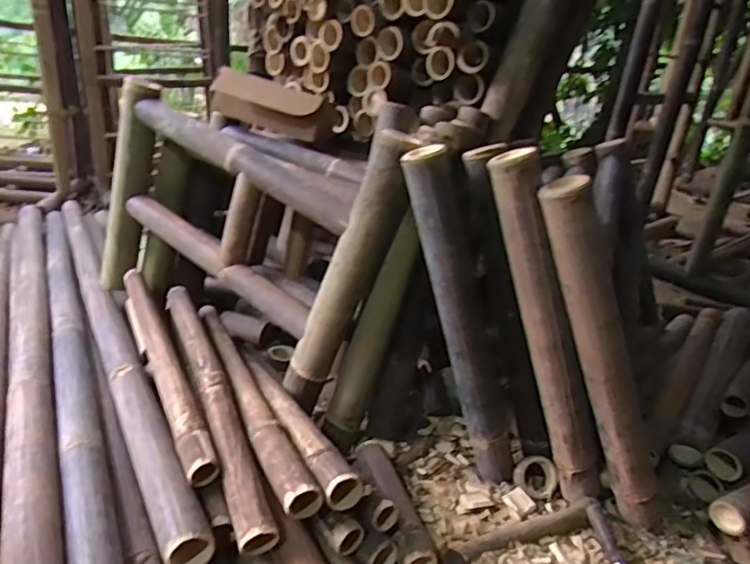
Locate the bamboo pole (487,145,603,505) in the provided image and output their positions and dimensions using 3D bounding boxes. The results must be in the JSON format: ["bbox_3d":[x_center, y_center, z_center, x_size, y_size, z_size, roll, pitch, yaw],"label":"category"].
[{"bbox_3d":[0.286,0.094,0.873,0.076,0.616,0.059,-11,19,20],"label":"bamboo pole"}]

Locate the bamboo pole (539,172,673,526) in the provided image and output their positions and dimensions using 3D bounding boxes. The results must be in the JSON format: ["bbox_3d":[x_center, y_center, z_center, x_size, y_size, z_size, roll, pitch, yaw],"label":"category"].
[{"bbox_3d":[0.369,0.136,0.854,0.076,0.625,0.078,-16,20,15],"label":"bamboo pole"}]

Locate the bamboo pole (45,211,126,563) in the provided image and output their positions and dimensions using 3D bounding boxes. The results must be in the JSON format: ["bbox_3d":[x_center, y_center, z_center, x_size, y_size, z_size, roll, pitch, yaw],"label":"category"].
[{"bbox_3d":[-0.673,0.092,1.183,0.071,0.056,1.518,-8,29,-30],"label":"bamboo pole"}]

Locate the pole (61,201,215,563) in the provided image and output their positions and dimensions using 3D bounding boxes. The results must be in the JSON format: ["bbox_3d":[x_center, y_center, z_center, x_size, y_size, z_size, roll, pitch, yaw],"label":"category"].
[{"bbox_3d":[-0.640,0.058,1.262,0.071,0.052,1.535,-9,29,-32],"label":"pole"}]

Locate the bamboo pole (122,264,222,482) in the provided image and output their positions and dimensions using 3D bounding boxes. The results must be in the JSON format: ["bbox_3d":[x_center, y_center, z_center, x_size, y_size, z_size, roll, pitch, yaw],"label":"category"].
[{"bbox_3d":[-0.403,0.135,1.020,0.056,0.069,0.640,-8,28,-29],"label":"bamboo pole"}]

